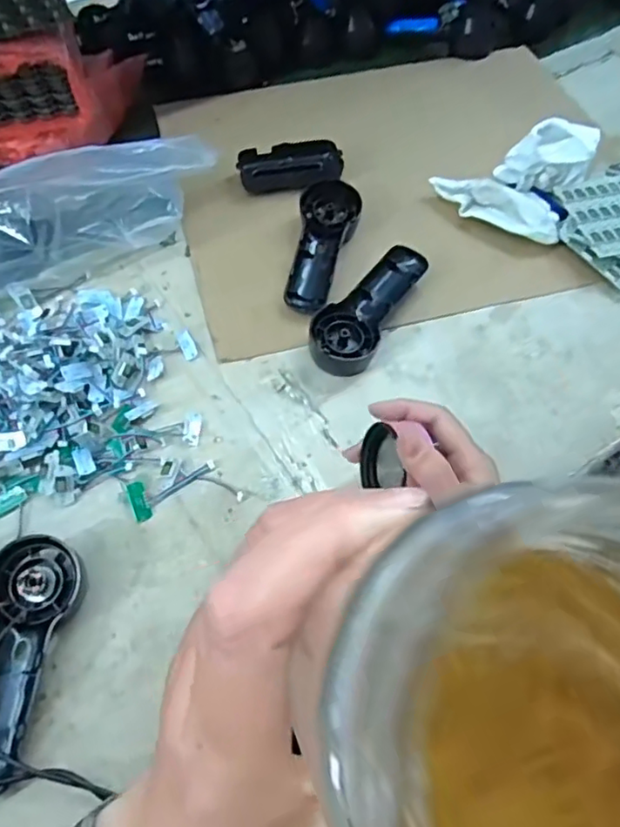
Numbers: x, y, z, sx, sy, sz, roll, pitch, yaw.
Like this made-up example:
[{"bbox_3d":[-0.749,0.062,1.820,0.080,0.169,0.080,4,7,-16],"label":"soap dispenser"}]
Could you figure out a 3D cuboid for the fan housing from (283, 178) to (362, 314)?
[{"bbox_3d":[0.012,-0.163,0.574,0.057,0.034,0.146,10,61,4],"label":"fan housing"}]

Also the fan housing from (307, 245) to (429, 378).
[{"bbox_3d":[0.053,-0.100,0.544,0.058,0.028,0.149,27,63,13],"label":"fan housing"}]

